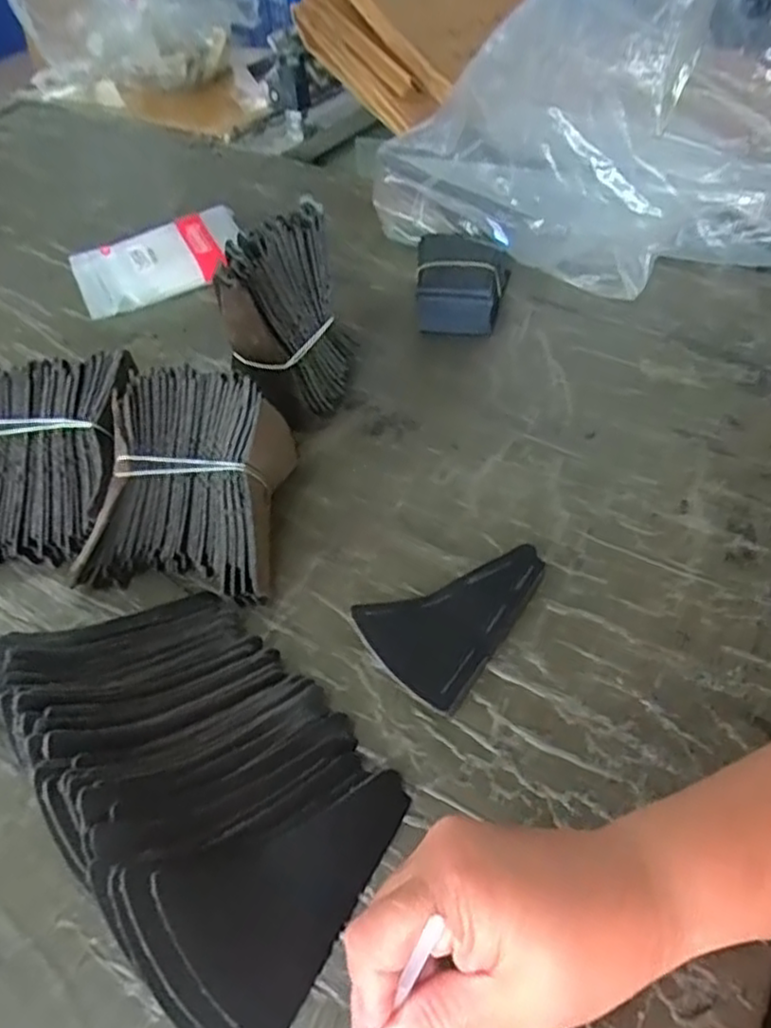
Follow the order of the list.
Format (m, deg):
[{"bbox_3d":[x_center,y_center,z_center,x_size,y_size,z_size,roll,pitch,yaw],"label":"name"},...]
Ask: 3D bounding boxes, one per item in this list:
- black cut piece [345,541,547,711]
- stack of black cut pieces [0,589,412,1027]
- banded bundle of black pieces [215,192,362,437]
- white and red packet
[{"bbox_3d":[0.039,0.053,0.434,0.079,0.015,0.123,28,56,25],"label":"black cut piece"},{"bbox_3d":[-0.096,0.121,0.355,0.141,0.056,0.231,-36,56,-25],"label":"stack of black cut pieces"},{"bbox_3d":[-0.071,-0.143,0.534,0.071,0.130,0.105,9,50,11],"label":"banded bundle of black pieces"},{"bbox_3d":[-0.225,-0.255,0.704,0.164,0.009,0.117,-25,58,-8],"label":"white and red packet"}]

